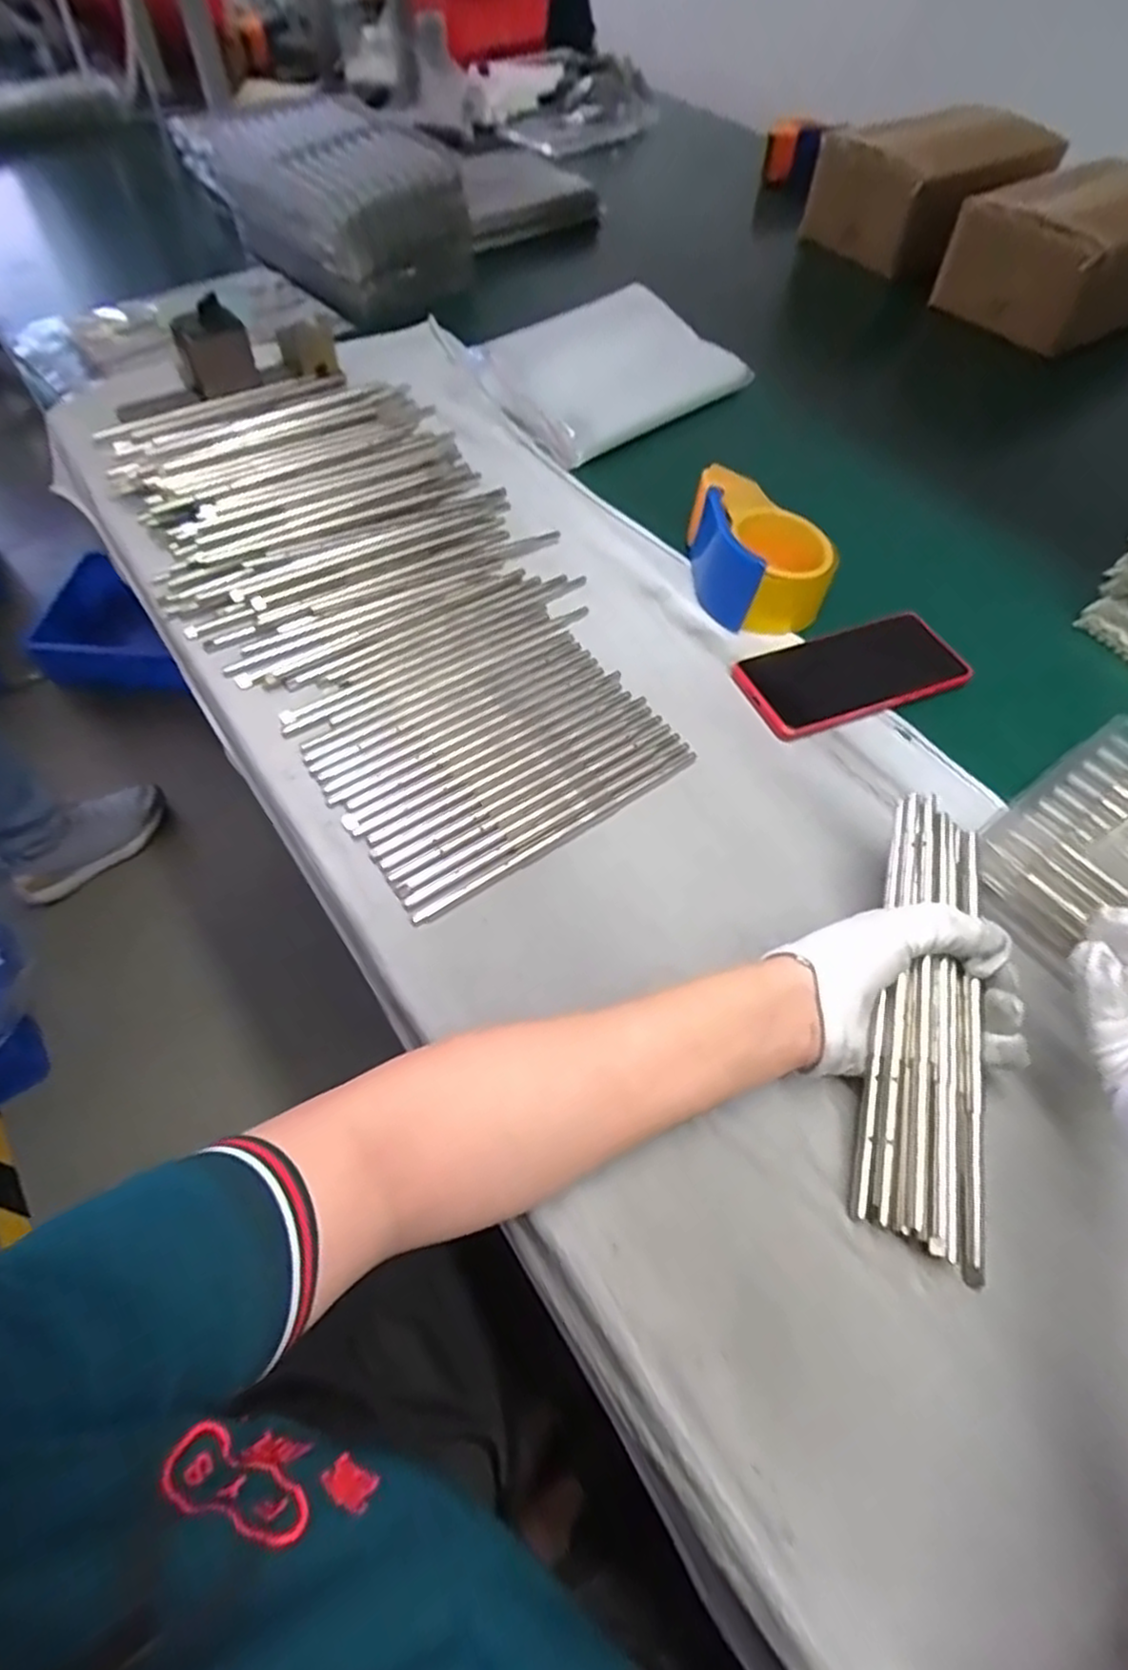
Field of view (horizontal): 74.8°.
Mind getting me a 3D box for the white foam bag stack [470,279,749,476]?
[{"bbox_3d":[0.043,-0.473,0.743,0.251,0.071,0.165,-35,65,-22],"label":"white foam bag stack"}]

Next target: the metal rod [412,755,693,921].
[{"bbox_3d":[0.002,-0.001,0.470,0.219,0.005,0.009,-31,63,-20],"label":"metal rod"}]

